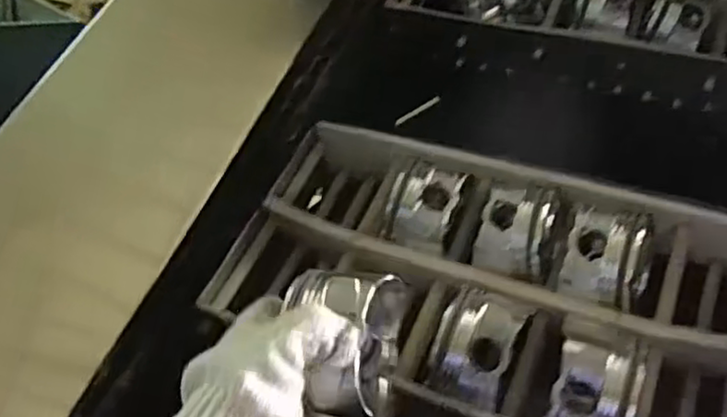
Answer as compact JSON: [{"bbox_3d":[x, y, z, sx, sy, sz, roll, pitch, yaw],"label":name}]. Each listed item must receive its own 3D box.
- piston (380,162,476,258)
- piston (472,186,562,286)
[{"bbox_3d":[0.054,-0.004,0.567,0.057,0.063,0.080,11,25,13],"label":"piston"},{"bbox_3d":[0.117,0.017,0.531,0.054,0.061,0.054,13,25,17],"label":"piston"}]

